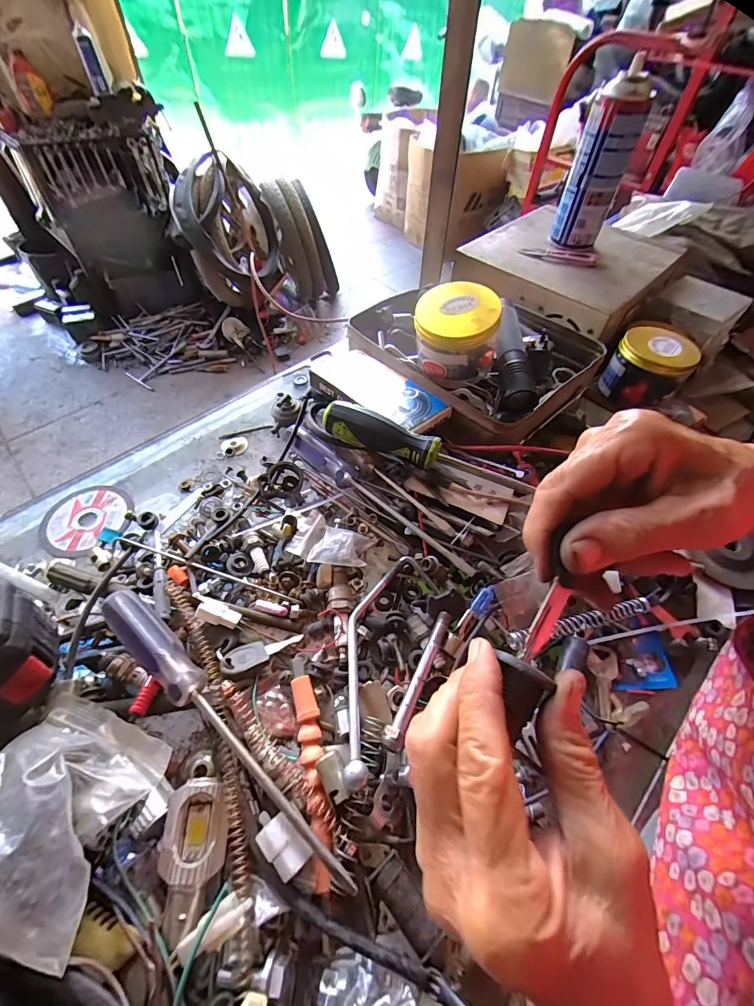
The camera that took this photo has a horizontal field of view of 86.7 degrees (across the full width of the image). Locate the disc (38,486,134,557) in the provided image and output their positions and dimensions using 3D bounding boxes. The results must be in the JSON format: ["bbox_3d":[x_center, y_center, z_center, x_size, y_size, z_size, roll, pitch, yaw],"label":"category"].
[{"bbox_3d":[-0.265,0.014,0.366,0.075,0.004,0.073,0,53,0],"label":"disc"}]

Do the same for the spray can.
[{"bbox_3d":[0.278,-0.421,0.500,0.065,0.164,0.052,19,56,10],"label":"spray can"}]

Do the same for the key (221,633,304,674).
[{"bbox_3d":[-0.084,0.108,0.294,0.058,0.011,0.022,-13,55,-32],"label":"key"}]

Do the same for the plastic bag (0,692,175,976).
[{"bbox_3d":[-0.173,0.156,0.206,0.091,0.063,0.090,14,55,7],"label":"plastic bag"}]

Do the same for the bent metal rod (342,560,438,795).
[{"bbox_3d":[-0.001,0.103,0.288,0.053,0.030,0.162,22,57,12],"label":"bent metal rod"}]

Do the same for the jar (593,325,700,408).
[{"bbox_3d":[0.321,-0.161,0.476,0.078,0.060,0.083,1,55,-2],"label":"jar"}]

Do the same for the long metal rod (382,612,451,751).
[{"bbox_3d":[0.030,0.117,0.275,0.013,0.014,0.099,23,57,13],"label":"long metal rod"}]

